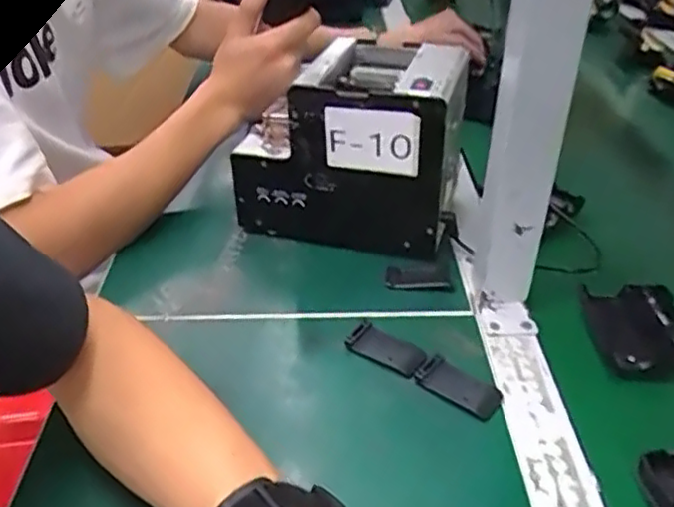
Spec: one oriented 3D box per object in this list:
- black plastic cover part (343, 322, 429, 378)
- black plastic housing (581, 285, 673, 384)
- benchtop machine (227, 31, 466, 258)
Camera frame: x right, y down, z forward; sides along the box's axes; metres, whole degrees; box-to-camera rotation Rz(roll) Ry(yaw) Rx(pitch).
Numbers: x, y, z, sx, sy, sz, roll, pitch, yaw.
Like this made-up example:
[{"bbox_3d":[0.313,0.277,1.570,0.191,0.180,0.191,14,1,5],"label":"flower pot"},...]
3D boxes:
[{"bbox_3d":[0.035,0.070,0.486,0.060,0.004,0.033,22,41,29],"label":"black plastic cover part"},{"bbox_3d":[0.221,0.057,0.492,0.065,0.028,0.091,0,35,0],"label":"black plastic housing"},{"bbox_3d":[0.018,-0.092,0.593,0.187,0.151,0.126,14,37,19],"label":"benchtop machine"}]

